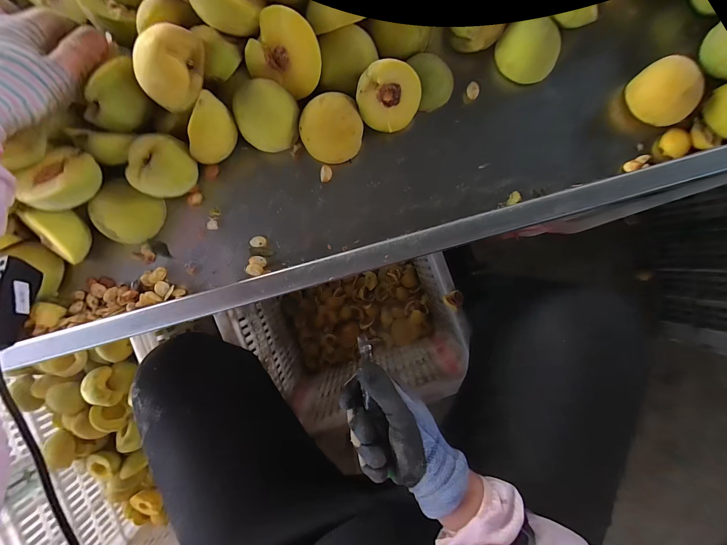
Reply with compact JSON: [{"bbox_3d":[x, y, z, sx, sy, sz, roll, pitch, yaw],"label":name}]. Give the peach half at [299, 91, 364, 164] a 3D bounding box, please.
[{"bbox_3d":[-0.031,-0.141,0.305,0.060,0.017,0.061,1,124,-5],"label":"peach half"}]

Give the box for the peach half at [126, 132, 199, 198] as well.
[{"bbox_3d":[-0.190,-0.100,0.294,0.039,0.042,0.056,27,92,3],"label":"peach half"}]

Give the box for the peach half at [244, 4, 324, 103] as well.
[{"bbox_3d":[-0.073,-0.212,0.296,0.066,0.033,0.065,15,131,-10],"label":"peach half"}]

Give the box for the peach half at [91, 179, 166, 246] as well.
[{"bbox_3d":[-0.244,-0.061,0.317,0.034,0.056,0.059,33,92,42],"label":"peach half"}]

